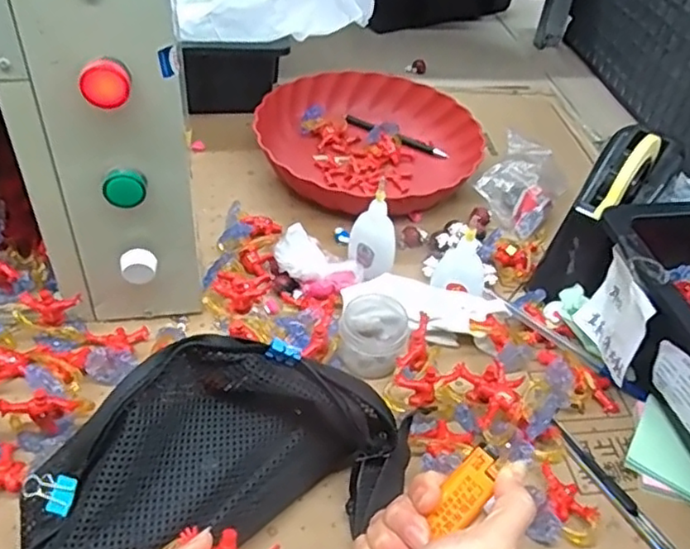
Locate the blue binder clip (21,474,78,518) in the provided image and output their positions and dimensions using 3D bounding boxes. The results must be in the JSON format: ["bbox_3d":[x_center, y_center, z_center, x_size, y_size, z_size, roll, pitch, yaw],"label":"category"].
[{"bbox_3d":[-0.160,0.119,0.351,0.030,0.010,0.020,17,72,2],"label":"blue binder clip"}]

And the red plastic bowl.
[{"bbox_3d":[0.027,-0.148,0.722,0.238,0.050,0.228,3,44,-3],"label":"red plastic bowl"}]

